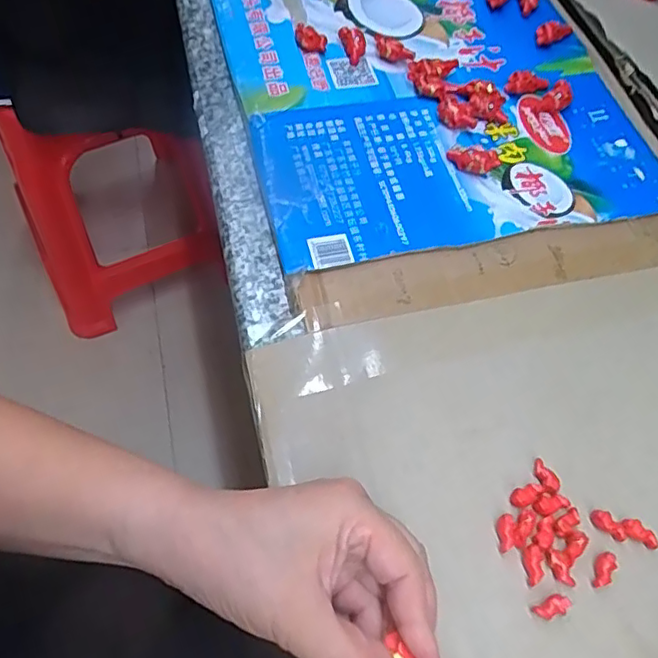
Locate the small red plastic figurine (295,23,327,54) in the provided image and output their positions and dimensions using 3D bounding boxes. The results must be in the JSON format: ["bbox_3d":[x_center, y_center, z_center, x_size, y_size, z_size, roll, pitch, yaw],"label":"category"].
[{"bbox_3d":[-0.015,-0.235,0.469,0.023,0.013,0.026,-4,60,-6],"label":"small red plastic figurine"}]

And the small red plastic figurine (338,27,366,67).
[{"bbox_3d":[0.020,-0.231,0.471,0.020,0.012,0.036,-8,61,-9],"label":"small red plastic figurine"}]

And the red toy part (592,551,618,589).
[{"bbox_3d":[0.135,0.118,0.283,0.009,0.004,0.018,24,61,9],"label":"red toy part"}]

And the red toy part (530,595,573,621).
[{"bbox_3d":[0.105,0.130,0.272,0.019,0.005,0.009,-11,61,-11],"label":"red toy part"}]

